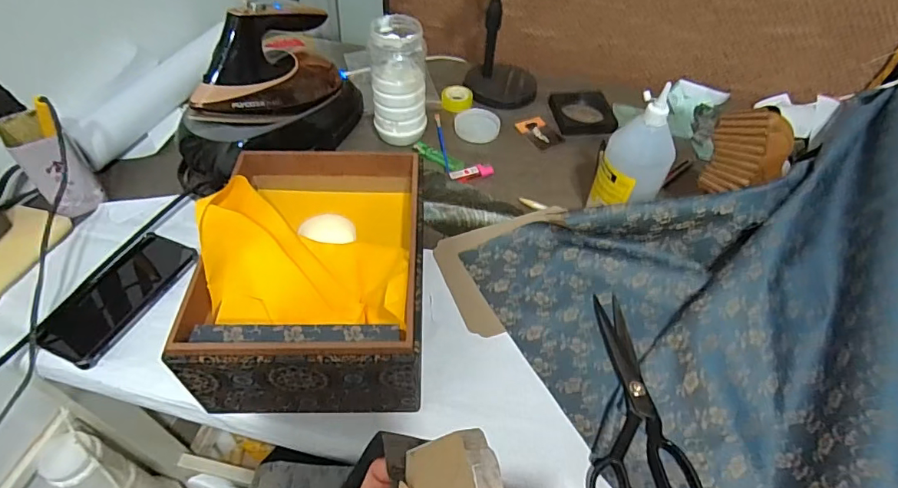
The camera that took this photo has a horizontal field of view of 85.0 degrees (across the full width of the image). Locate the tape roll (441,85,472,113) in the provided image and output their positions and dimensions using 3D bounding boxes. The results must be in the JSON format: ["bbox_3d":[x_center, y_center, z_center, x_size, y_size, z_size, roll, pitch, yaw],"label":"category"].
[{"bbox_3d":[0.014,-0.243,0.817,0.050,0.015,0.060,-1,50,-4],"label":"tape roll"}]

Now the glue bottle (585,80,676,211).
[{"bbox_3d":[0.223,-0.096,0.591,0.062,0.161,0.073,-25,56,-22],"label":"glue bottle"}]

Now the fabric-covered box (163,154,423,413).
[{"bbox_3d":[-0.132,0.025,0.512,0.197,0.129,0.258,1,50,-3],"label":"fabric-covered box"}]

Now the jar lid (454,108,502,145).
[{"bbox_3d":[0.046,-0.189,0.778,0.071,0.009,0.080,3,50,-1],"label":"jar lid"}]

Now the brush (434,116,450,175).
[{"bbox_3d":[-0.010,-0.158,0.748,0.009,0.012,0.151,-5,51,-7],"label":"brush"}]

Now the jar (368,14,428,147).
[{"bbox_3d":[-0.071,-0.231,0.701,0.075,0.164,0.074,2,50,-2],"label":"jar"}]

